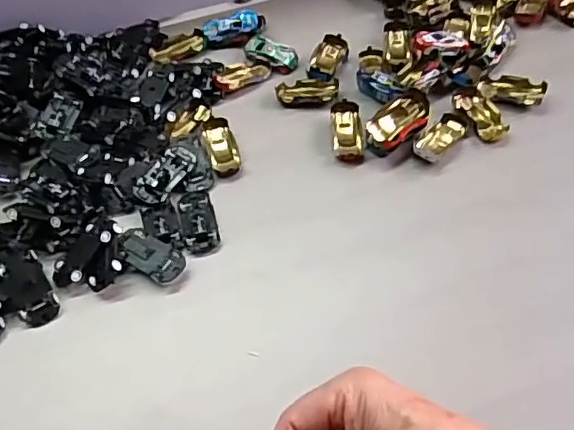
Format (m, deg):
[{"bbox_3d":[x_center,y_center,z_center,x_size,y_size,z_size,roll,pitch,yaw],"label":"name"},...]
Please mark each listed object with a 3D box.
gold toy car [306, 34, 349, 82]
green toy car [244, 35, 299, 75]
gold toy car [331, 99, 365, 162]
[{"bbox_3d":[0.043,-0.164,0.609,0.034,0.023,0.069,15,56,16],"label":"gold toy car"},{"bbox_3d":[-0.017,-0.176,0.627,0.063,0.019,0.029,22,58,20],"label":"green toy car"},{"bbox_3d":[0.058,-0.080,0.542,0.030,0.017,0.061,-2,53,4],"label":"gold toy car"}]

